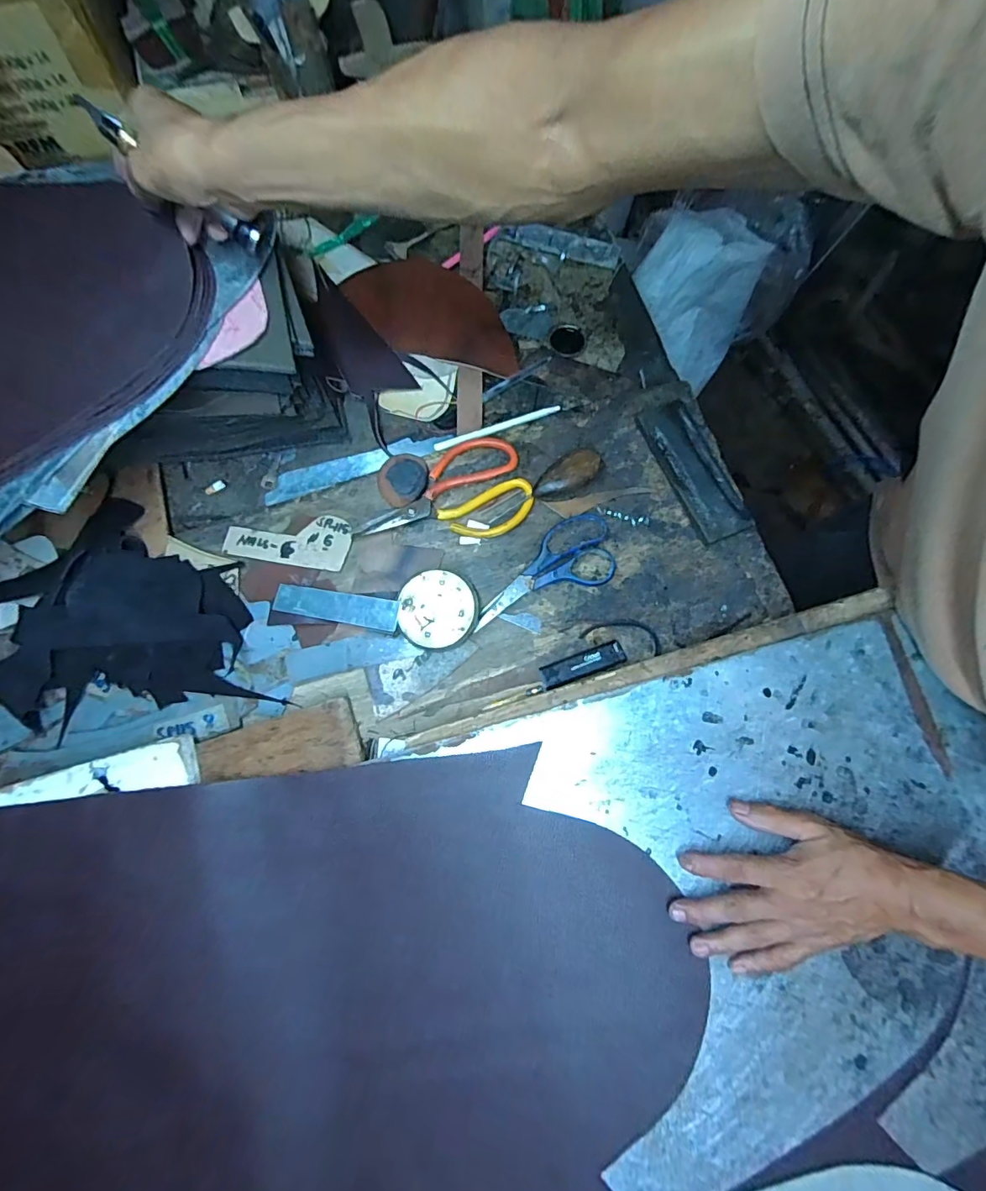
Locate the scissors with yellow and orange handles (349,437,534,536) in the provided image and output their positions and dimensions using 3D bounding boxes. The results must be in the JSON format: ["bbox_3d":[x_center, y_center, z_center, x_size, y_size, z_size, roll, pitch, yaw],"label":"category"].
[{"bbox_3d":[-0.049,-0.109,0.501,0.173,0.013,0.103,-3,76,0],"label":"scissors with yellow and orange handles"}]

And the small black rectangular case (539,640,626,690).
[{"bbox_3d":[0.085,0.065,0.460,0.081,0.009,0.023,-19,77,-4],"label":"small black rectangular case"}]

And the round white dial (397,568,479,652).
[{"bbox_3d":[-0.051,0.015,0.466,0.072,0.025,0.074,-3,76,0],"label":"round white dial"}]

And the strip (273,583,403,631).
[{"bbox_3d":[-0.151,0.010,0.469,0.127,0.005,0.029,9,83,11],"label":"strip"}]

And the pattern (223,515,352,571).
[{"bbox_3d":[-0.208,-0.059,0.499,0.122,0.004,0.054,9,83,1],"label":"pattern"}]

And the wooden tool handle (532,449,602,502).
[{"bbox_3d":[0.074,-0.121,0.490,0.072,0.023,0.036,-27,77,-6],"label":"wooden tool handle"}]

